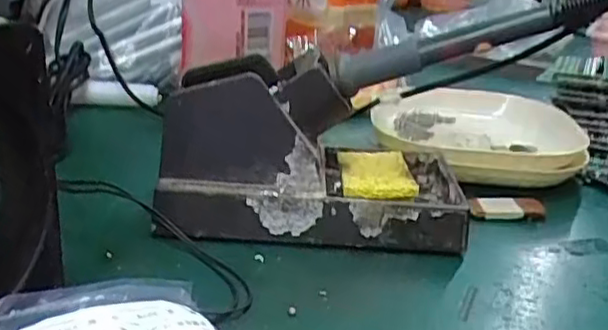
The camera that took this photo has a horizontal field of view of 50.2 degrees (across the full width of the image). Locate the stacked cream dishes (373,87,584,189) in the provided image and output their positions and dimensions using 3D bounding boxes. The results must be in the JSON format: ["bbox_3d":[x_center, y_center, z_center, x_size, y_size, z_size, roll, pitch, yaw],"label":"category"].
[{"bbox_3d":[0.129,-0.019,0.455,0.152,0.038,0.141,3,22,-1],"label":"stacked cream dishes"}]

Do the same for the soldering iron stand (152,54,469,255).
[{"bbox_3d":[0.007,-0.009,0.346,0.157,0.083,0.075,3,22,-3],"label":"soldering iron stand"}]

